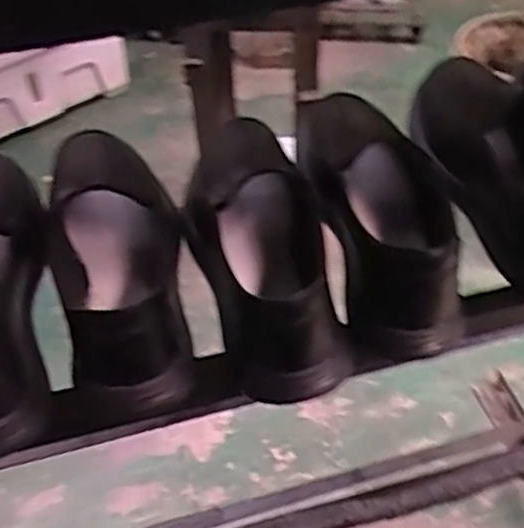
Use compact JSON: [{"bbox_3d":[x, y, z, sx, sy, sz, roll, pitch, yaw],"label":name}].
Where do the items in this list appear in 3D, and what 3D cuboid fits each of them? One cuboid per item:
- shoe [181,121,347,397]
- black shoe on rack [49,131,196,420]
[{"bbox_3d":[-0.002,-0.011,0.532,0.099,0.081,0.232,-11,46,-8],"label":"shoe"},{"bbox_3d":[-0.109,0.001,0.542,0.105,0.099,0.236,-15,47,-12],"label":"black shoe on rack"}]

